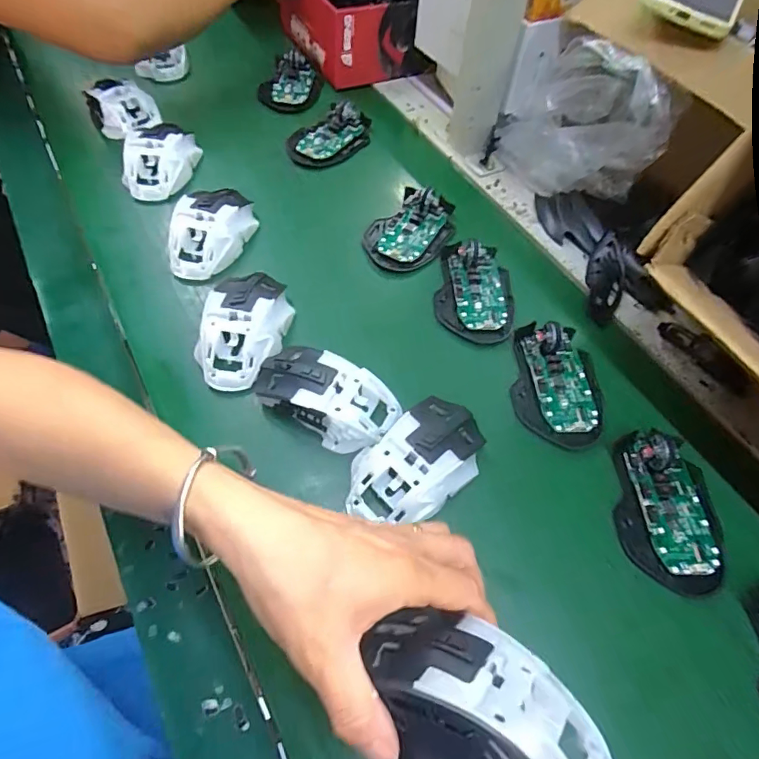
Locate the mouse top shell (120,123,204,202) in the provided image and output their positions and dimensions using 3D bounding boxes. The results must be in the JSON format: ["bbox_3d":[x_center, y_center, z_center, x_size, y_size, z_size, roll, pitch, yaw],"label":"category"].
[{"bbox_3d":[-0.241,-0.239,0.529,0.071,0.038,0.105,4,60,0],"label":"mouse top shell"}]

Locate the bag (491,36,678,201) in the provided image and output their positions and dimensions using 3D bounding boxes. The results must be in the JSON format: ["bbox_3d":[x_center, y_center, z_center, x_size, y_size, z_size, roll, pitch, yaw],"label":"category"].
[{"bbox_3d":[0.207,-0.269,0.503,0.077,0.145,0.168,-34,67,-20],"label":"bag"}]

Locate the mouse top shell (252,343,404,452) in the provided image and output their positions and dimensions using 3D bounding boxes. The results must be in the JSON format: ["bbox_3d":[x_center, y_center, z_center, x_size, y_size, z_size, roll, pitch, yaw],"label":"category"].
[{"bbox_3d":[-0.041,0.011,0.377,0.109,0.033,0.060,27,63,12],"label":"mouse top shell"}]

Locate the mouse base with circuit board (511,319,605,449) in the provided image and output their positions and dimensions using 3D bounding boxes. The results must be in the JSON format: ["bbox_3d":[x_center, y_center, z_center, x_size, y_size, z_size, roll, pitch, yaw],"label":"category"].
[{"bbox_3d":[0.149,0.000,0.404,0.070,0.023,0.111,2,60,-2],"label":"mouse base with circuit board"}]

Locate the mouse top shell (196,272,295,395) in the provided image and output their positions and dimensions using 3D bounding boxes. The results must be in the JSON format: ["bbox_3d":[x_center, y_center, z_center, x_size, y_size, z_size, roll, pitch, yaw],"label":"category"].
[{"bbox_3d":[-0.115,-0.047,0.413,0.068,0.037,0.116,9,60,2],"label":"mouse top shell"}]

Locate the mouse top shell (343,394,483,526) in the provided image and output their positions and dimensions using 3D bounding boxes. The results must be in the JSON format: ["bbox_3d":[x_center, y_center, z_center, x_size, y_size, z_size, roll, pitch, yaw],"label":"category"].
[{"bbox_3d":[0.029,0.061,0.349,0.112,0.037,0.062,-39,69,-22],"label":"mouse top shell"}]

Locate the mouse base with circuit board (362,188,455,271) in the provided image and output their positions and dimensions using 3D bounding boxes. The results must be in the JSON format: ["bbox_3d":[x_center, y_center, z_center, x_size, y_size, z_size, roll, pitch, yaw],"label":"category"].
[{"bbox_3d":[0.032,-0.158,0.498,0.077,0.018,0.103,23,62,10],"label":"mouse base with circuit board"}]

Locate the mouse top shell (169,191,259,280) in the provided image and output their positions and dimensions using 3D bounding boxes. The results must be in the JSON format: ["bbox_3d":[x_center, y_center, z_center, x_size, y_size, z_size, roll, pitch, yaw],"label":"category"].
[{"bbox_3d":[-0.164,-0.149,0.475,0.064,0.036,0.115,17,61,7],"label":"mouse top shell"}]

